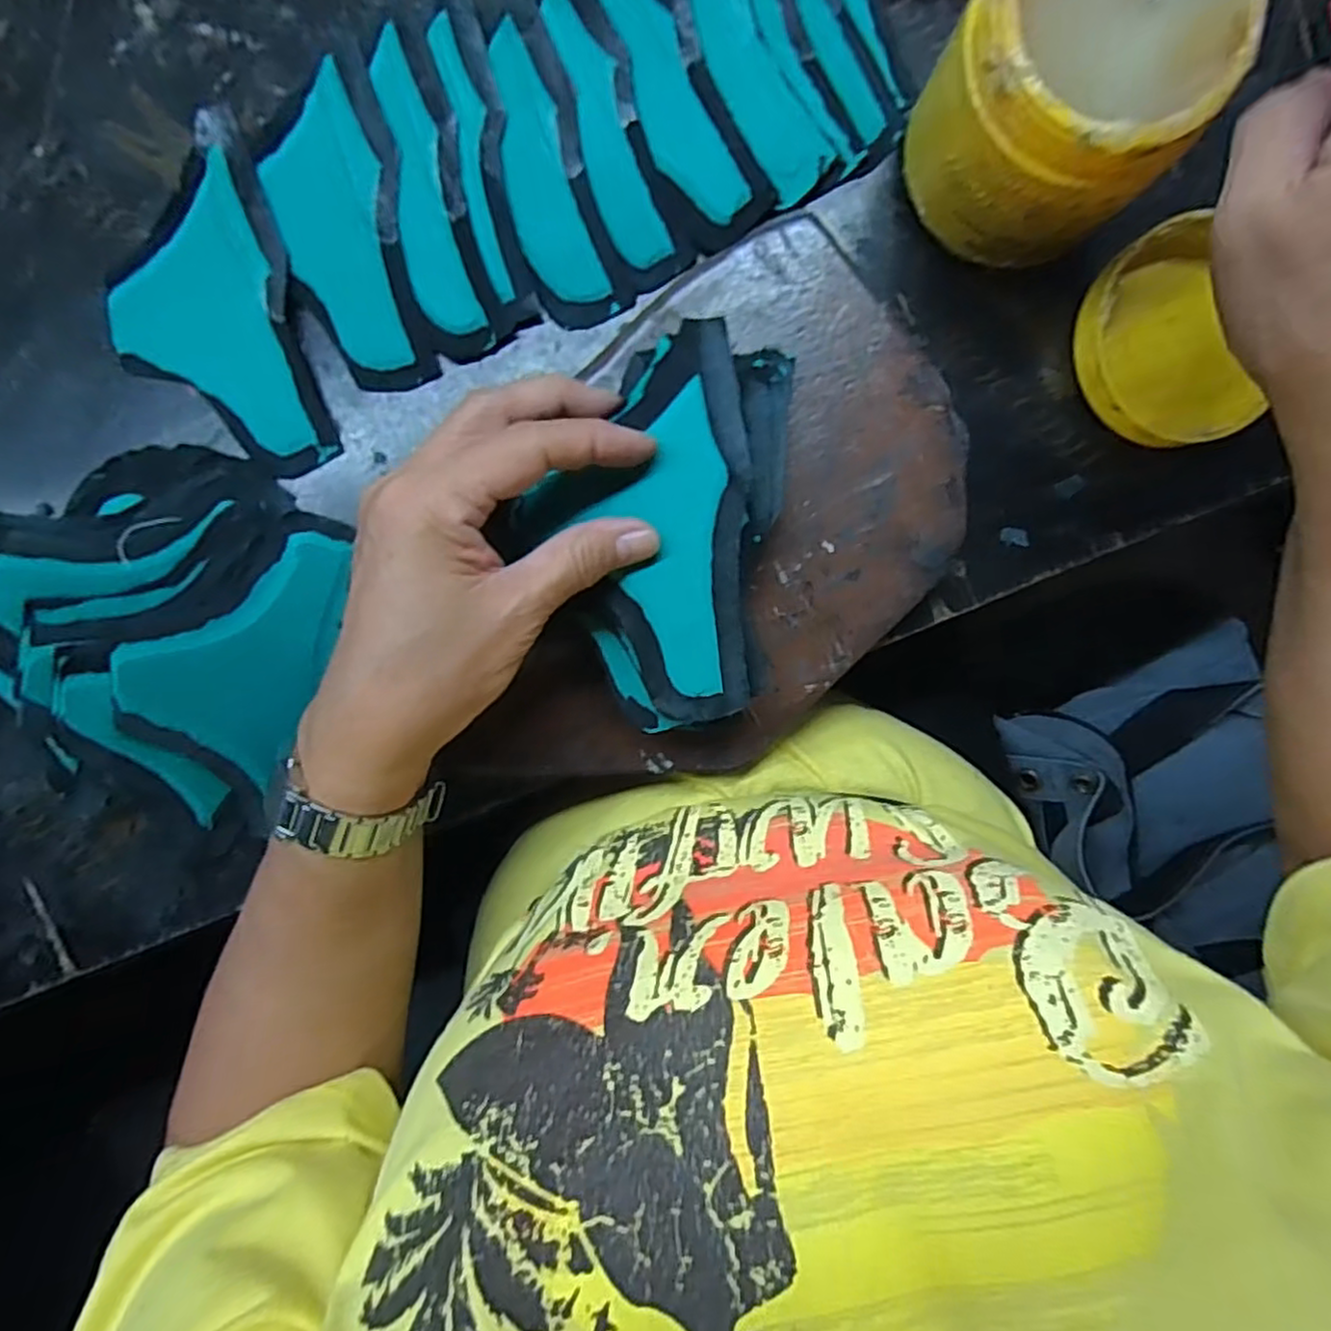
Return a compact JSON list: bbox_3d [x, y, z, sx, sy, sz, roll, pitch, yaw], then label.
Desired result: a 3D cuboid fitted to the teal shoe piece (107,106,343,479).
[{"bbox_3d":[-0.200,-0.153,0.298,0.079,0.008,0.140,-12,93,0],"label":"teal shoe piece"}]

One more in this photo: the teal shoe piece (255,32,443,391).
[{"bbox_3d":[-0.137,-0.189,0.296,0.056,0.010,0.131,-15,93,0],"label":"teal shoe piece"}]

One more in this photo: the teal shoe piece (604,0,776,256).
[{"bbox_3d":[0.000,-0.252,0.299,0.041,0.014,0.138,-28,93,0],"label":"teal shoe piece"}]

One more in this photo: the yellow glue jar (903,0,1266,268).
[{"bbox_3d":[0.150,-0.217,0.262,0.089,0.074,0.085,0,93,-1],"label":"yellow glue jar"}]

